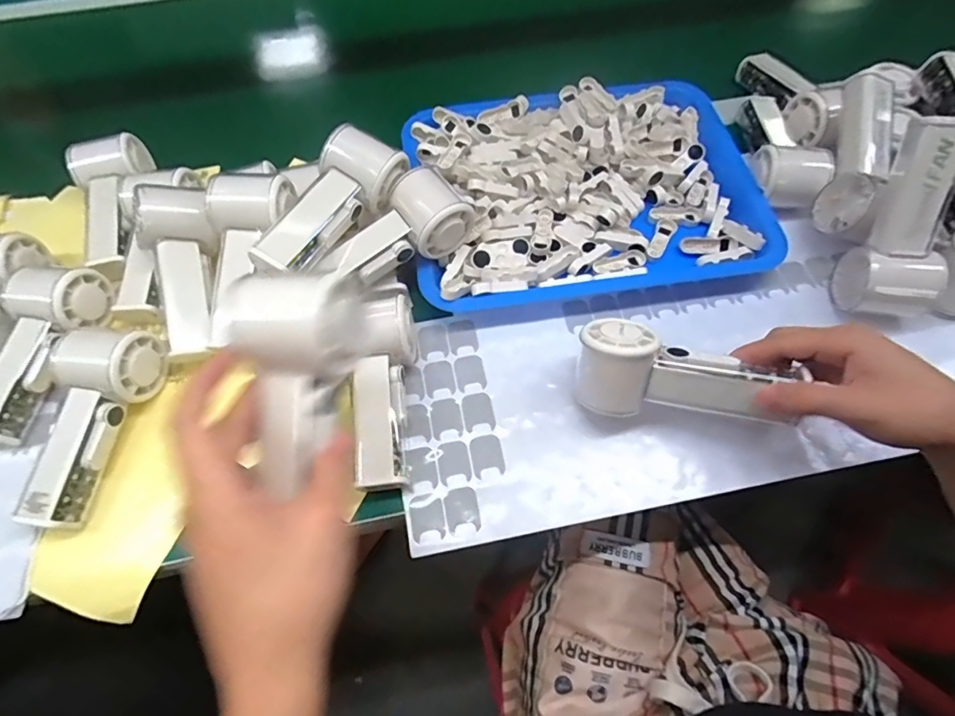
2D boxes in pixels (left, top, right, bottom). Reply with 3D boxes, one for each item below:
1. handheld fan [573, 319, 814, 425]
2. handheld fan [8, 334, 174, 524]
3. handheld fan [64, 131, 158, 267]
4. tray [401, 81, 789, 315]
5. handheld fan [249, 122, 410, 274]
[{"bbox_3d":[0.150,0.016,0.361,0.152,0.064,0.040,10,22,11],"label":"handheld fan"},{"bbox_3d":[-0.306,0.046,0.375,0.065,0.051,0.146,11,63,8],"label":"handheld fan"},{"bbox_3d":[-0.359,-0.151,0.482,0.060,0.048,0.147,-8,74,-3],"label":"handheld fan"},{"bbox_3d":[0.104,-0.170,0.488,0.332,0.049,0.257,-6,62,-2],"label":"tray"},{"bbox_3d":[-0.124,-0.125,0.409,0.064,0.058,0.151,35,68,18],"label":"handheld fan"}]

